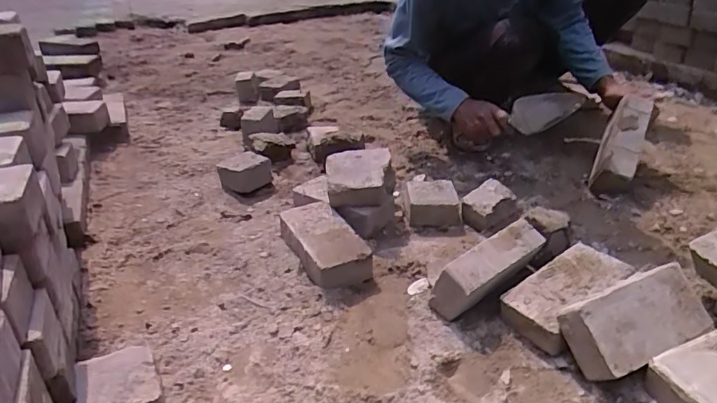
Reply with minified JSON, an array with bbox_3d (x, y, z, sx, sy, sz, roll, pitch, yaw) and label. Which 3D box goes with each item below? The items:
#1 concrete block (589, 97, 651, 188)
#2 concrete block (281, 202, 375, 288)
[{"bbox_3d":[0.584,-0.140,1.101,0.087,0.069,0.211,18,73,33],"label":"concrete block"},{"bbox_3d":[-0.069,0.080,0.965,0.115,0.052,0.223,-17,33,-24],"label":"concrete block"}]

